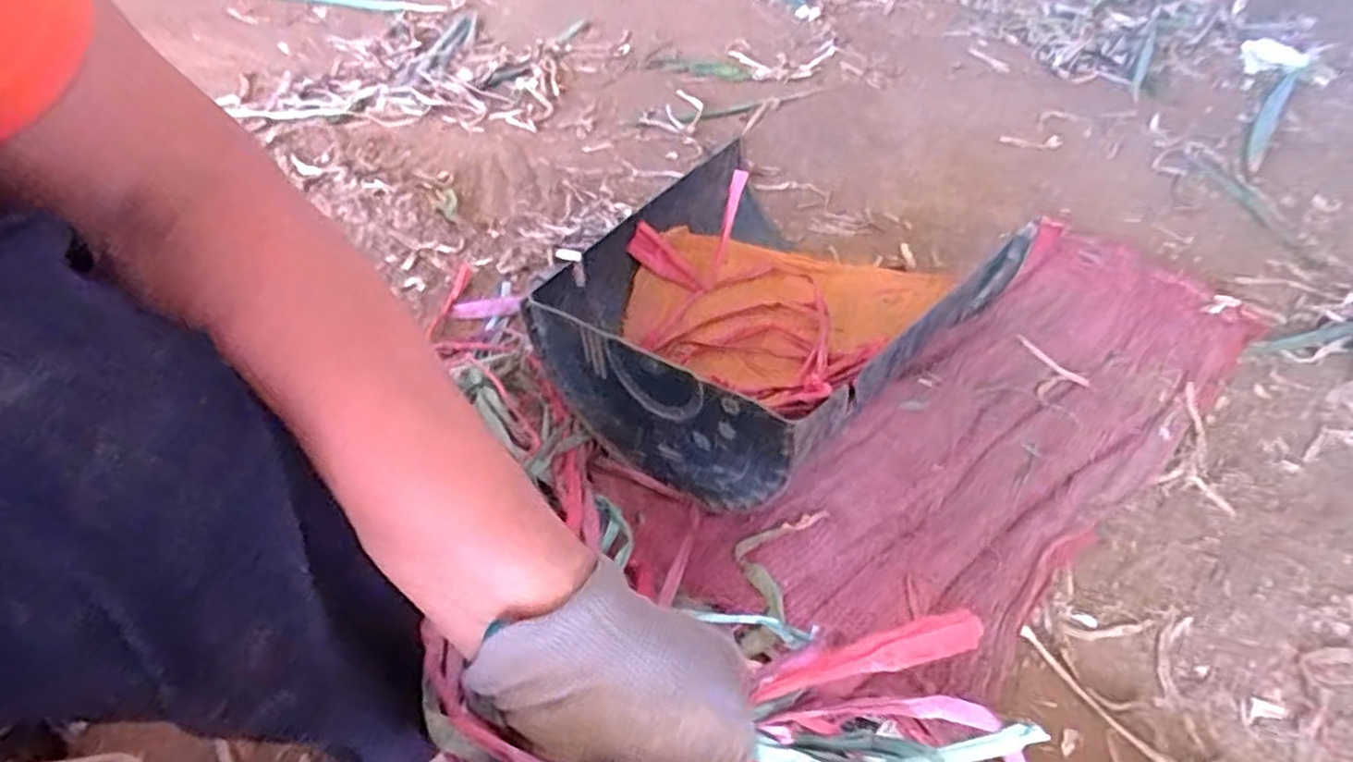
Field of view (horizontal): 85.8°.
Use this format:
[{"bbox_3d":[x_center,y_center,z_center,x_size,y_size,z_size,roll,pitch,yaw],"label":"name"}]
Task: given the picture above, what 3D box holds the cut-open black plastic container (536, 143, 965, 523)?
[{"bbox_3d":[0.093,-0.081,0.725,0.292,0.162,0.442,27,49,25],"label":"cut-open black plastic container"}]

